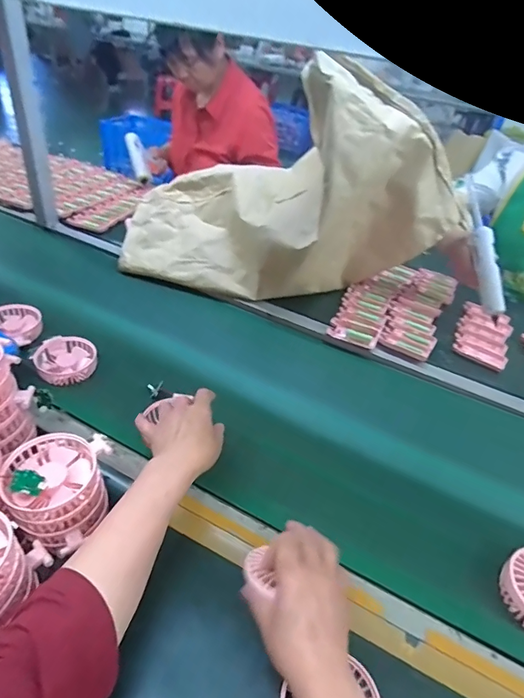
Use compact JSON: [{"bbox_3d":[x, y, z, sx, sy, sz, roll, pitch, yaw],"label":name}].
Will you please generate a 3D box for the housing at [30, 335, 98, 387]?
[{"bbox_3d":[-0.317,0.018,0.694,0.090,0.031,0.093,-20,46,-32],"label":"housing"}]

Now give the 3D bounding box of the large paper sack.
[{"bbox_3d":[0.051,-0.337,0.881,0.642,0.401,0.307,15,38,8],"label":"large paper sack"}]

